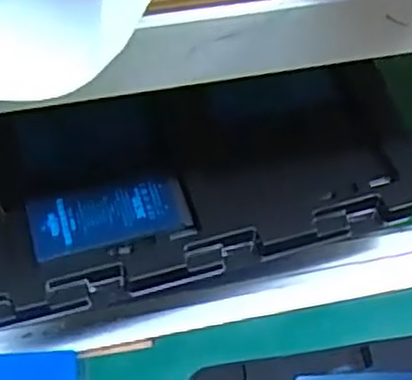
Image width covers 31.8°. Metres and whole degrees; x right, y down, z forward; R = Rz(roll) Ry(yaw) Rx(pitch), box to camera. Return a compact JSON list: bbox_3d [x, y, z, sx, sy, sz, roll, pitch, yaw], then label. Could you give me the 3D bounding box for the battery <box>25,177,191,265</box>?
[{"bbox_3d":[-0.054,0.013,0.409,0.087,0.005,0.040,-11,56,-9],"label":"battery"}]

